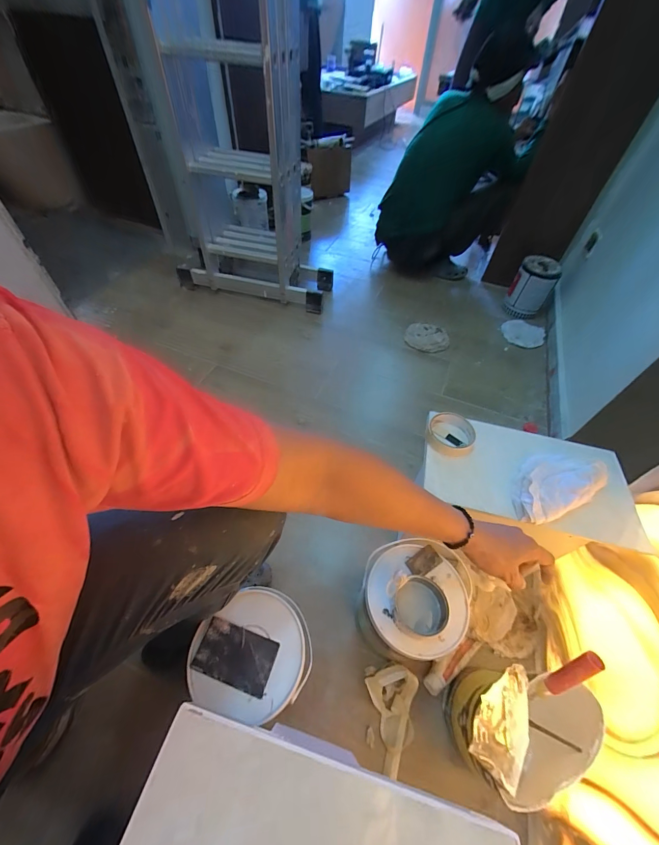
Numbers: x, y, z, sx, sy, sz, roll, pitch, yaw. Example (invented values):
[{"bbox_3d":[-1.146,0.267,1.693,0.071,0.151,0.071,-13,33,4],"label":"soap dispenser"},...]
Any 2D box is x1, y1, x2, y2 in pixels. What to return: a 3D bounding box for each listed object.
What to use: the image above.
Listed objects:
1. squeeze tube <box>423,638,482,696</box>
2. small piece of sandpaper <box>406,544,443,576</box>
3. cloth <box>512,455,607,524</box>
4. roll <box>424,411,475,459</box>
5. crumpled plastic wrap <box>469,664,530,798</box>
[{"bbox_3d":[0.246,0.484,0.655,0.139,0.030,0.042,-26,57,-23],"label":"squeeze tube"},{"bbox_3d":[0.173,0.254,0.592,0.061,0.007,0.038,-23,57,-21],"label":"small piece of sandpaper"},{"bbox_3d":[0.371,0.097,0.536,0.172,0.034,0.094,-18,55,-18],"label":"cloth"},{"bbox_3d":[0.226,0.020,0.601,0.082,0.021,0.095,24,53,14],"label":"roll"},{"bbox_3d":[0.235,0.401,0.444,0.087,0.033,0.129,36,74,-2],"label":"crumpled plastic wrap"}]

